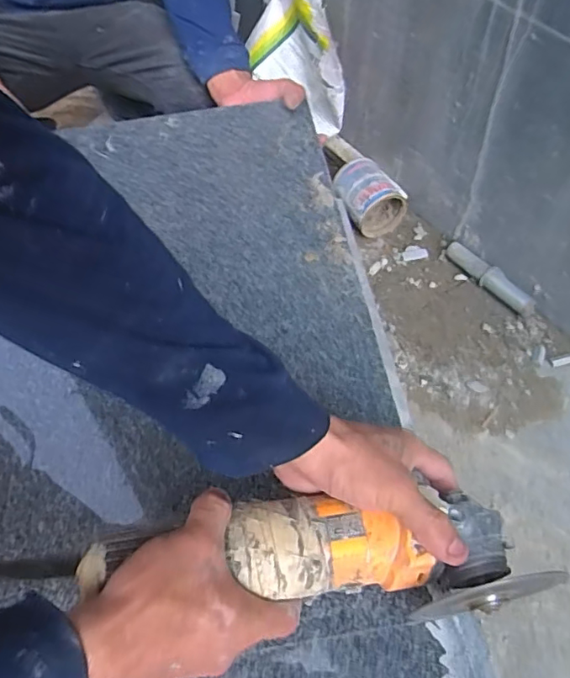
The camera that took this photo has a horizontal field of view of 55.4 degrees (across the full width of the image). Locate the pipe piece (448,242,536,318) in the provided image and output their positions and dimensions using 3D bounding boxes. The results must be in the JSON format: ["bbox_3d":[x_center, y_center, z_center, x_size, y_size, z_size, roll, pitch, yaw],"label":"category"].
[{"bbox_3d":[0.372,-0.112,0.996,0.033,0.034,0.196,-34,63,-19],"label":"pipe piece"}]

